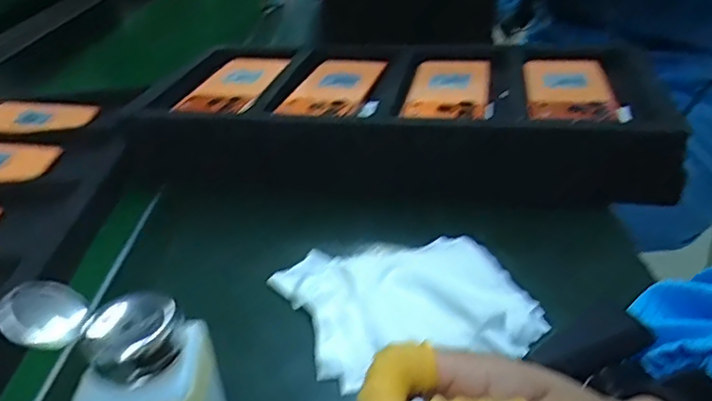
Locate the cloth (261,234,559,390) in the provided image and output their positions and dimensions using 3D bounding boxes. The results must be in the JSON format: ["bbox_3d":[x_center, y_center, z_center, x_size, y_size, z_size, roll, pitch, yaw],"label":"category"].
[{"bbox_3d":[0.032,0.061,0.409,0.151,0.028,0.125,-11,38,-9],"label":"cloth"}]

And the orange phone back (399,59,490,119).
[{"bbox_3d":[0.093,-0.114,0.620,0.078,0.012,0.153,4,33,13],"label":"orange phone back"}]

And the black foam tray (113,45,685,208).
[{"bbox_3d":[0.044,-0.115,0.619,0.484,0.050,0.237,8,40,15],"label":"black foam tray"}]

